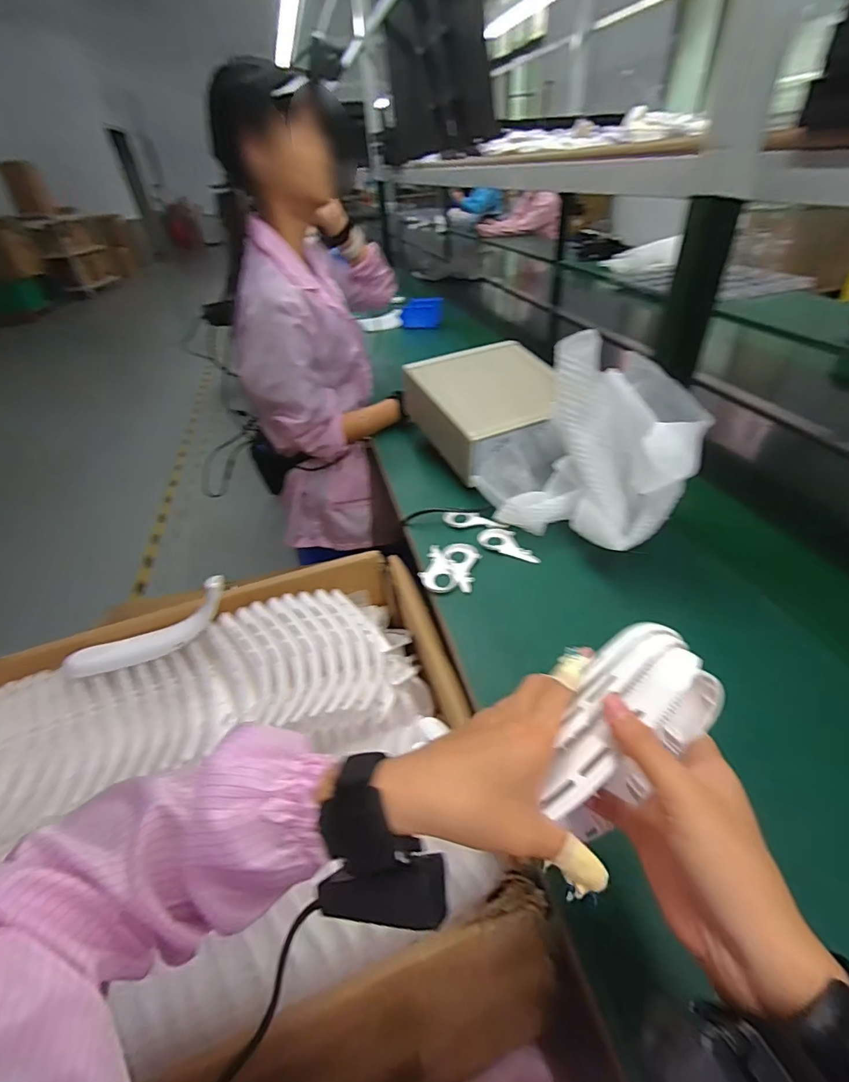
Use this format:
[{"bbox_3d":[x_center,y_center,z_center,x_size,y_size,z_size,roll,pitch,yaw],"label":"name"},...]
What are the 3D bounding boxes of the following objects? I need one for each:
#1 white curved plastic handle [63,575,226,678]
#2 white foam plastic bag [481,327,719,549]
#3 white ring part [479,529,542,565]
[{"bbox_3d":[-0.338,0.116,0.573,0.200,0.022,0.058,-28,67,-16],"label":"white curved plastic handle"},{"bbox_3d":[0.224,-0.127,0.665,0.212,0.231,0.284,-26,43,-23],"label":"white foam plastic bag"},{"bbox_3d":[0.128,0.004,0.695,0.104,0.007,0.052,21,46,30],"label":"white ring part"}]

